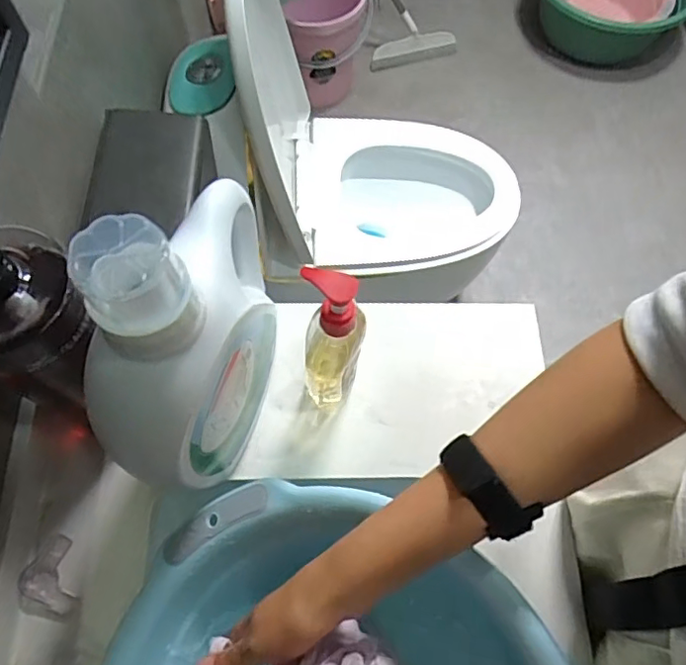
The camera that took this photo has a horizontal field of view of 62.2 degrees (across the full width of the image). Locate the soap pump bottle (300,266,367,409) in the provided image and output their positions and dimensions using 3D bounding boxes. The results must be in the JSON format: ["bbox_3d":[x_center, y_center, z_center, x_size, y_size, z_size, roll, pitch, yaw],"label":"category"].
[{"bbox_3d":[-0.008,0.014,0.476,0.047,0.206,0.054,7,67,2],"label":"soap pump bottle"}]

